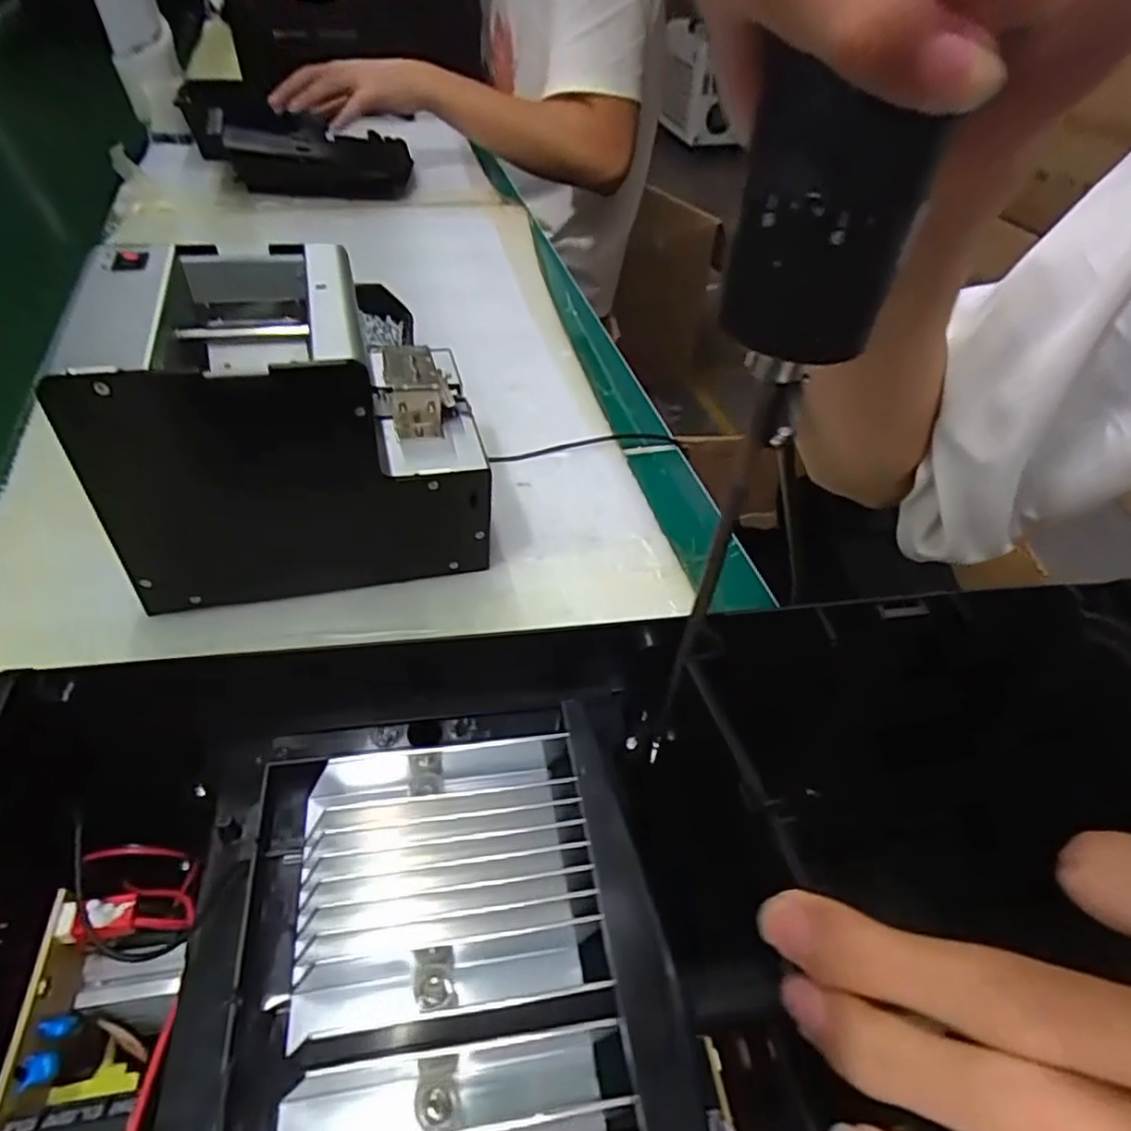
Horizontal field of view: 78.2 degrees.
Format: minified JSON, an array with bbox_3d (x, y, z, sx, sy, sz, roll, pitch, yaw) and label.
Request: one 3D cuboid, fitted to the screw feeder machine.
[{"bbox_3d":[-0.141,-0.076,0.375,0.177,0.138,0.125,-9,47,-15],"label":"screw feeder machine"}]

